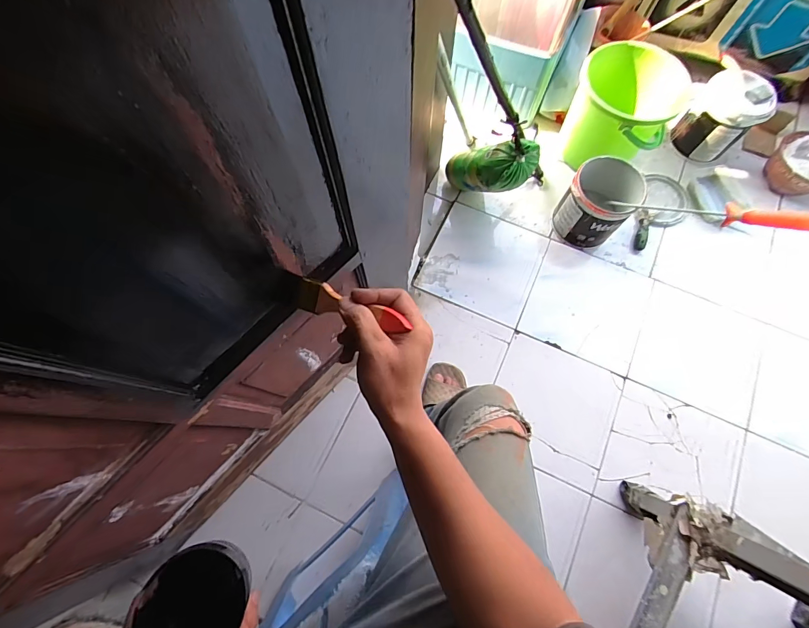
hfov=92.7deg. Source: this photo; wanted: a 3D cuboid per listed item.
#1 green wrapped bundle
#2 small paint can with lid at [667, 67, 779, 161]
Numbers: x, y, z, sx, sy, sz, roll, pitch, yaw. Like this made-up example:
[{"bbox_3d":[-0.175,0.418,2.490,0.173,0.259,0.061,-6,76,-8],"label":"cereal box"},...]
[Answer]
[{"bbox_3d":[0.199,-0.376,1.000,0.092,0.312,0.097,-8,107,-26],"label":"green wrapped bundle"},{"bbox_3d":[0.989,-0.623,1.213,0.206,0.182,0.179,43,77,12],"label":"small paint can with lid"}]

